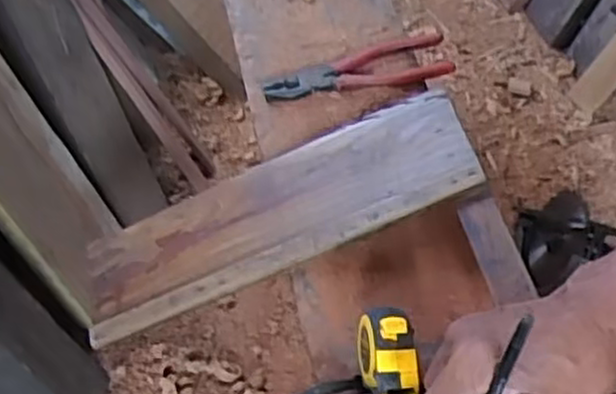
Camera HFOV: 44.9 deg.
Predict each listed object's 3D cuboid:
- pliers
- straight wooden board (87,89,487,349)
[{"bbox_3d":[0.049,-0.135,0.768,0.190,0.015,0.056,-10,59,-3],"label":"pliers"},{"bbox_3d":[-0.039,0.018,0.701,0.390,0.015,0.118,-23,58,12],"label":"straight wooden board"}]

